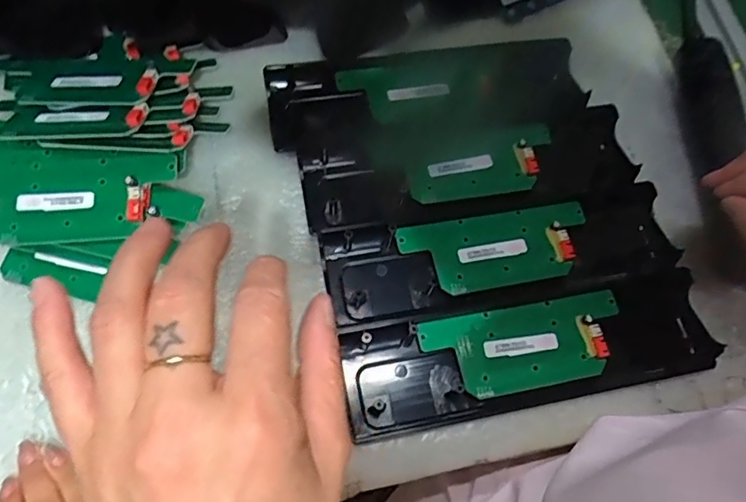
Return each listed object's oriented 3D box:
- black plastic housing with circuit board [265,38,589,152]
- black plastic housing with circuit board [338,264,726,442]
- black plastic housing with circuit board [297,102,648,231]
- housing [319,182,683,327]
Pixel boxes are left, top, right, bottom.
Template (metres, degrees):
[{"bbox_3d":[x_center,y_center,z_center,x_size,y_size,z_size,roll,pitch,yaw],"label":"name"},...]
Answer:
[{"bbox_3d":[0.040,-0.129,0.393,0.236,0.019,0.074,-8,70,-8],"label":"black plastic housing with circuit board"},{"bbox_3d":[0.103,0.065,0.336,0.244,0.012,0.070,-11,72,-3],"label":"black plastic housing with circuit board"},{"bbox_3d":[0.073,-0.059,0.383,0.245,0.018,0.063,-11,70,-9],"label":"black plastic housing with circuit board"},{"bbox_3d":[0.089,0.001,0.362,0.239,0.017,0.064,-9,70,-8],"label":"housing"}]

